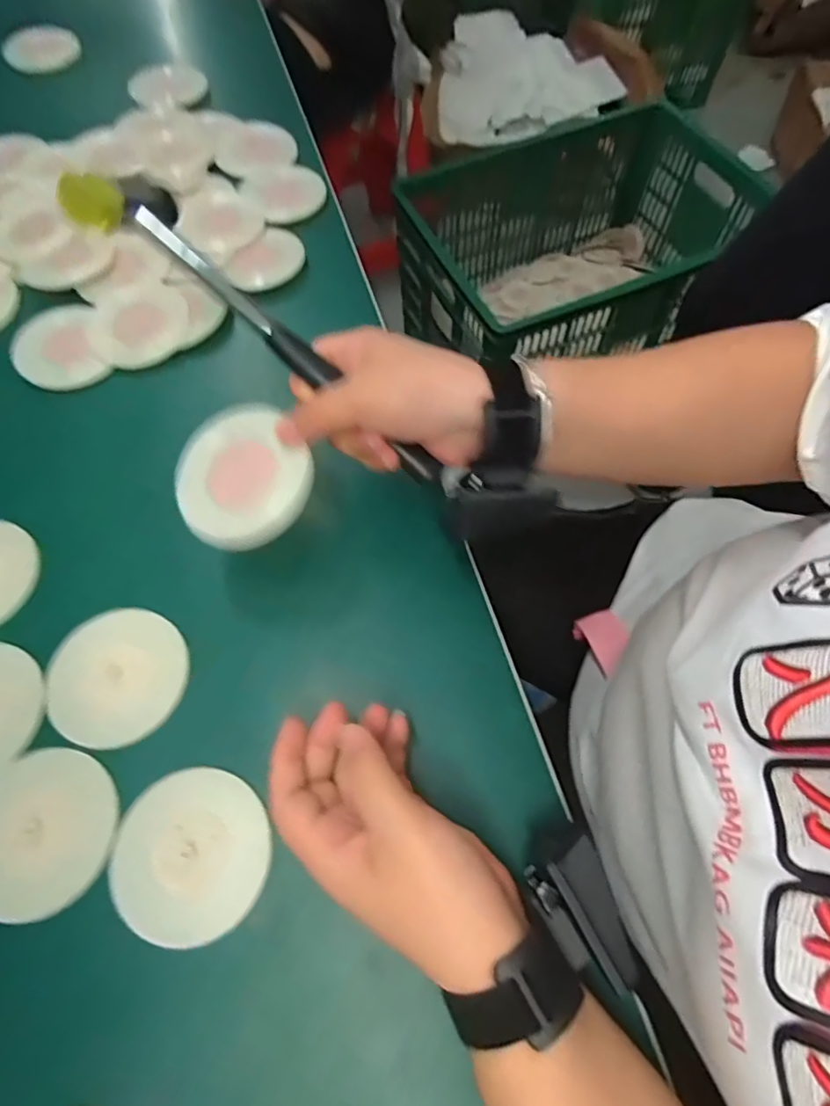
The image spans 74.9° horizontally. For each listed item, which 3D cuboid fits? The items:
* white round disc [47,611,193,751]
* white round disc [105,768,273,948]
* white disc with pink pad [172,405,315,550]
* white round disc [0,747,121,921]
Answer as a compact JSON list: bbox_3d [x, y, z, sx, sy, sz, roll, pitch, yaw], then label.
[{"bbox_3d":[-0.188,0.077,0.342,0.086,0.005,0.082,0,62,-1],"label":"white round disc"},{"bbox_3d":[-0.124,0.167,0.302,0.081,0.009,0.082,6,58,-10],"label":"white round disc"},{"bbox_3d":[-0.102,-0.044,0.323,0.078,0.007,0.076,0,87,-6],"label":"white disc with pink pad"},{"bbox_3d":[-0.214,0.155,0.304,0.084,0.006,0.082,-1,66,1],"label":"white round disc"}]

